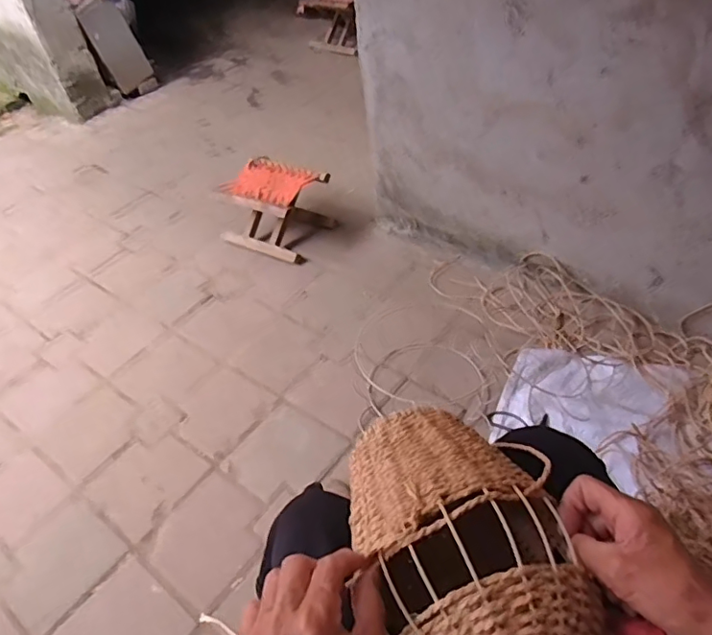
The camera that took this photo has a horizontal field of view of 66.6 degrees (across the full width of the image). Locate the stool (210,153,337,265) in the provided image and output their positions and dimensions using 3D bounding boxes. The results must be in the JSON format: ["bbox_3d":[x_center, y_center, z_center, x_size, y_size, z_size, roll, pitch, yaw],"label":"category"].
[{"bbox_3d":[-0.226,-0.314,1.595,0.254,0.190,0.231,16,49,22],"label":"stool"}]

